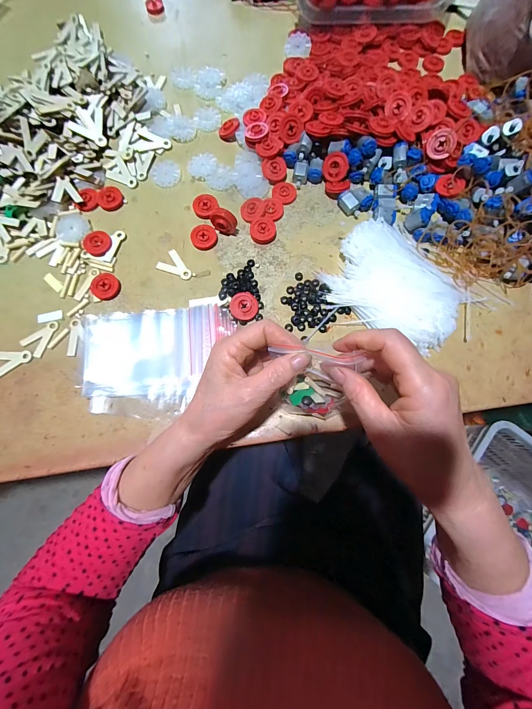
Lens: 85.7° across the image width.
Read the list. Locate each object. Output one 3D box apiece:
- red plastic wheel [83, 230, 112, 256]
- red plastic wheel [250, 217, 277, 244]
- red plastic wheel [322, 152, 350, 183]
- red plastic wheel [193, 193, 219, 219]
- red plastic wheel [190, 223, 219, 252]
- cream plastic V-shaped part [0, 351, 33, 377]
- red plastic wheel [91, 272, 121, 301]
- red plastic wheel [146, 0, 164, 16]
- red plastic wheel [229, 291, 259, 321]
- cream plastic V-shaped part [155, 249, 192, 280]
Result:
[{"bbox_3d":[-0.210,-0.138,0.355,0.032,0.006,0.030,-1,94,-8],"label":"red plastic wheel"},{"bbox_3d":[-0.003,-0.157,0.363,0.033,0.006,0.032,-1,101,-4],"label":"red plastic wheel"},{"bbox_3d":[0.091,-0.246,0.377,0.032,0.032,0.010,17,32,22],"label":"red plastic wheel"},{"bbox_3d":[-0.080,-0.195,0.375,0.030,0.008,0.030,0,94,5],"label":"red plastic wheel"},{"bbox_3d":[-0.078,-0.148,0.363,0.033,0.009,0.031,0,77,0],"label":"red plastic wheel"},{"bbox_3d":[-0.288,0.011,0.323,0.043,0.004,0.030,-2,77,-1],"label":"cream plastic V-shaped part"},{"bbox_3d":[-0.193,-0.082,0.347,0.032,0.008,0.032,-39,98,-7],"label":"red plastic wheel"},{"bbox_3d":[-0.182,-0.571,0.470,0.028,0.012,0.024,-17,77,-4],"label":"red plastic wheel"},{"bbox_3d":[-0.026,-0.056,0.337,0.032,0.012,0.033,0,77,0],"label":"red plastic wheel"},{"bbox_3d":[-0.115,-0.107,0.355,0.030,0.004,0.045,-36,79,-8],"label":"cream plastic V-shaped part"}]

